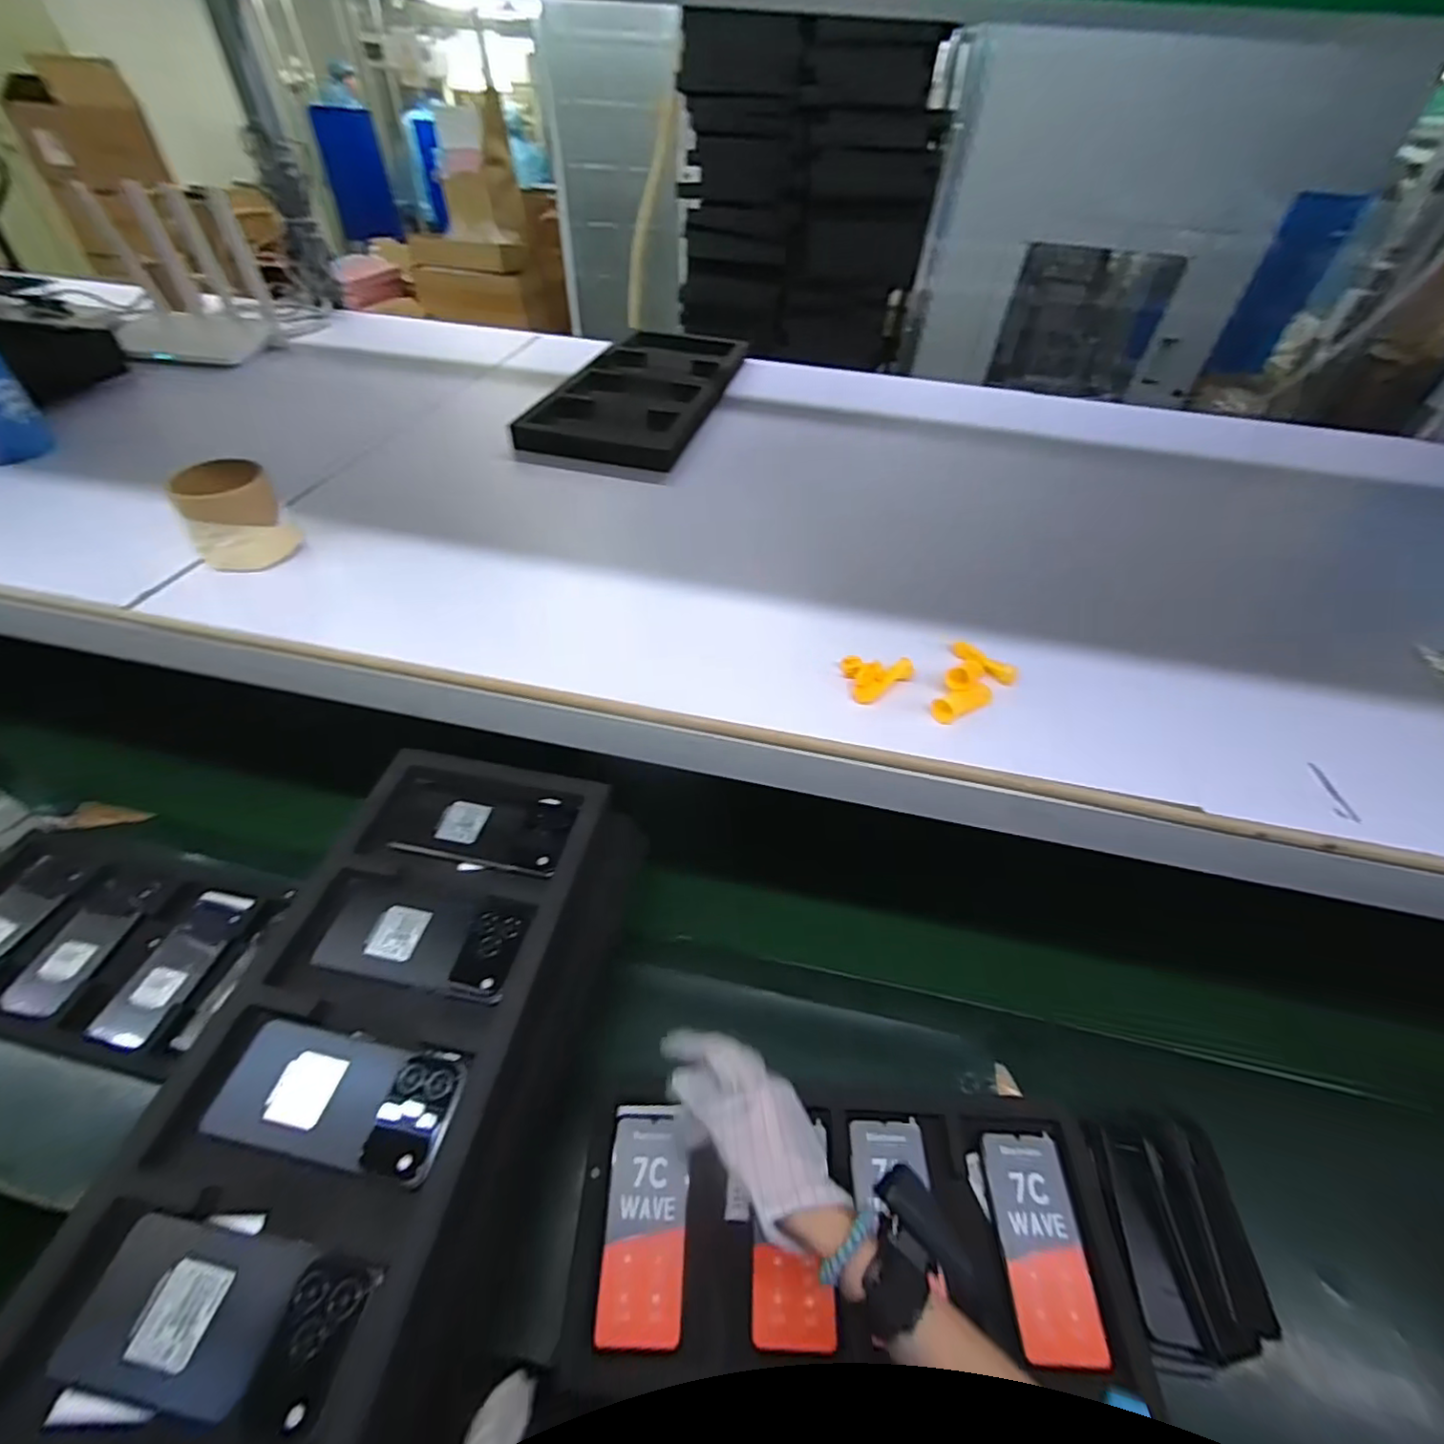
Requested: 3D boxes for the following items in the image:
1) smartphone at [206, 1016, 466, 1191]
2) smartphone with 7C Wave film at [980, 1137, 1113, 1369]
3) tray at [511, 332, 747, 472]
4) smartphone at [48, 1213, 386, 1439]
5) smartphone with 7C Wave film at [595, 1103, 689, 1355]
[{"bbox_3d":[-0.263,0.258,0.420,0.162,0.012,0.075,9,47,4],"label":"smartphone"},{"bbox_3d":[0.294,0.478,0.559,0.072,0.011,0.161,4,47,0],"label":"smartphone with 7C Wave film"},{"bbox_3d":[-0.114,-0.514,0.935,0.231,0.033,0.511,11,47,6],"label":"tray"},{"bbox_3d":[-0.286,0.342,0.348,0.159,0.009,0.070,9,47,5],"label":"smartphone"},{"bbox_3d":[-0.069,0.452,0.556,0.072,0.013,0.172,2,47,-2],"label":"smartphone with 7C Wave film"}]

